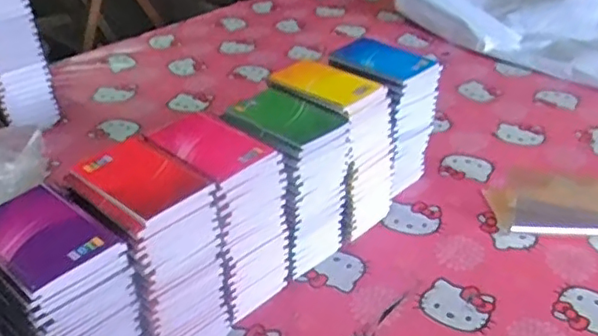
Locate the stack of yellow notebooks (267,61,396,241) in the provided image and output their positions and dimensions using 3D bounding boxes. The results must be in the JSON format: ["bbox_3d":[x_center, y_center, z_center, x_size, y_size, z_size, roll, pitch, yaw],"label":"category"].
[{"bbox_3d":[0.042,-0.025,0.823,0.148,0.198,0.102,26,41,34],"label":"stack of yellow notebooks"}]

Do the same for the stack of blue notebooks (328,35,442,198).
[{"bbox_3d":[0.117,-0.064,0.871,0.110,0.206,0.130,-24,40,-31],"label":"stack of blue notebooks"}]

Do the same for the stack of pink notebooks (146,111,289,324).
[{"bbox_3d":[-0.090,0.057,0.701,0.129,0.203,0.097,28,42,35],"label":"stack of pink notebooks"}]

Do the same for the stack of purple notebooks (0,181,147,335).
[{"bbox_3d":[-0.225,0.134,0.588,0.130,0.198,0.094,27,42,35],"label":"stack of purple notebooks"}]

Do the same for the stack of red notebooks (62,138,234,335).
[{"bbox_3d":[-0.154,0.095,0.642,0.133,0.206,0.097,27,42,35],"label":"stack of red notebooks"}]

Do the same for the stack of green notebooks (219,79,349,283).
[{"bbox_3d":[-0.015,0.021,0.758,0.124,0.200,0.104,27,42,35],"label":"stack of green notebooks"}]

